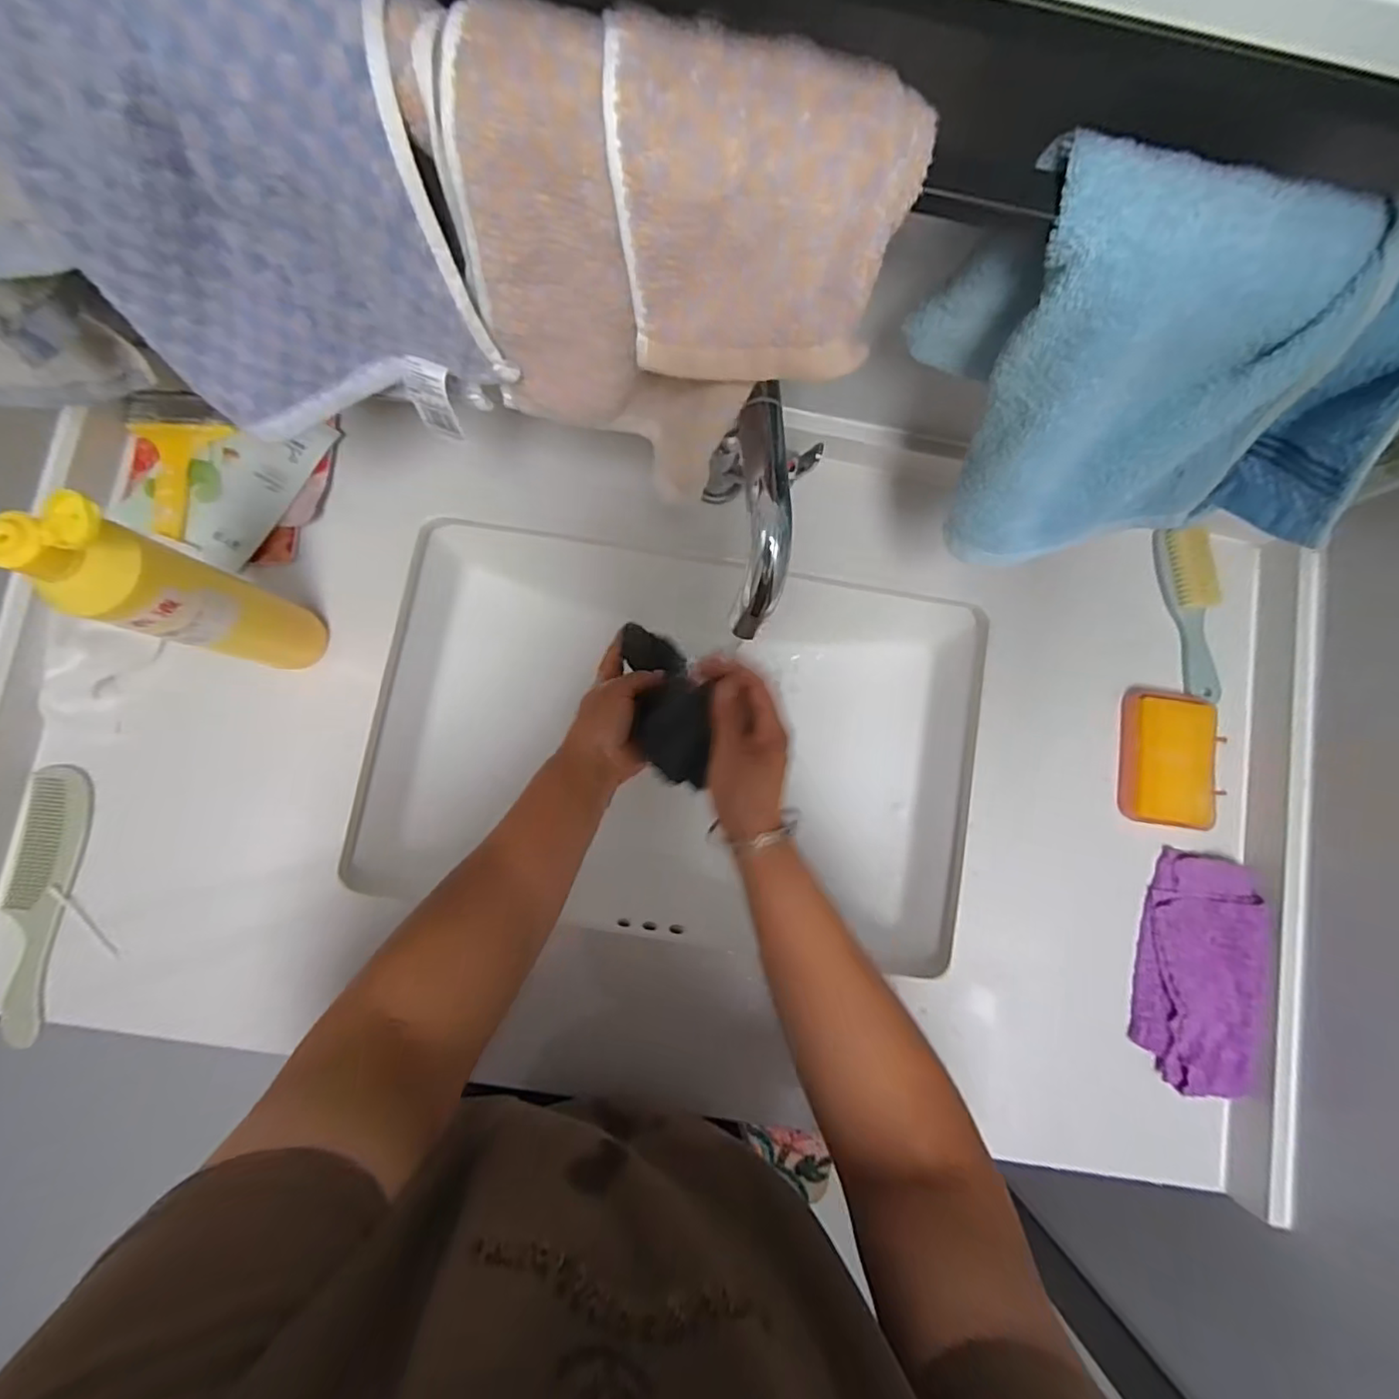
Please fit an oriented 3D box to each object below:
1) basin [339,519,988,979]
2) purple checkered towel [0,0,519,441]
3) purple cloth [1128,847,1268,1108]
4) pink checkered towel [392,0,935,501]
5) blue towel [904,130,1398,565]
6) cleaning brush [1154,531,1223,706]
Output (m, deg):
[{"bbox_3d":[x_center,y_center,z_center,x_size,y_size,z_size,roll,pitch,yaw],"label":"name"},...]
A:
[{"bbox_3d":[-0.023,0.041,0.624,0.527,0.172,0.355,9,83,-3],"label":"basin"},{"bbox_3d":[-0.183,-0.199,0.264,0.166,0.171,0.041,6,65,-1],"label":"purple checkered towel"},{"bbox_3d":[0.418,0.226,0.510,0.087,0.017,0.185,9,81,13],"label":"purple cloth"},{"bbox_3d":[-0.020,-0.176,0.278,0.176,0.166,0.077,12,83,-2],"label":"pink checkered towel"},{"bbox_3d":[0.204,-0.139,0.291,0.190,0.158,0.086,19,83,-2],"label":"blue towel"},{"bbox_3d":[0.450,-0.080,0.551,0.024,0.037,0.156,-7,84,-5],"label":"cleaning brush"}]

